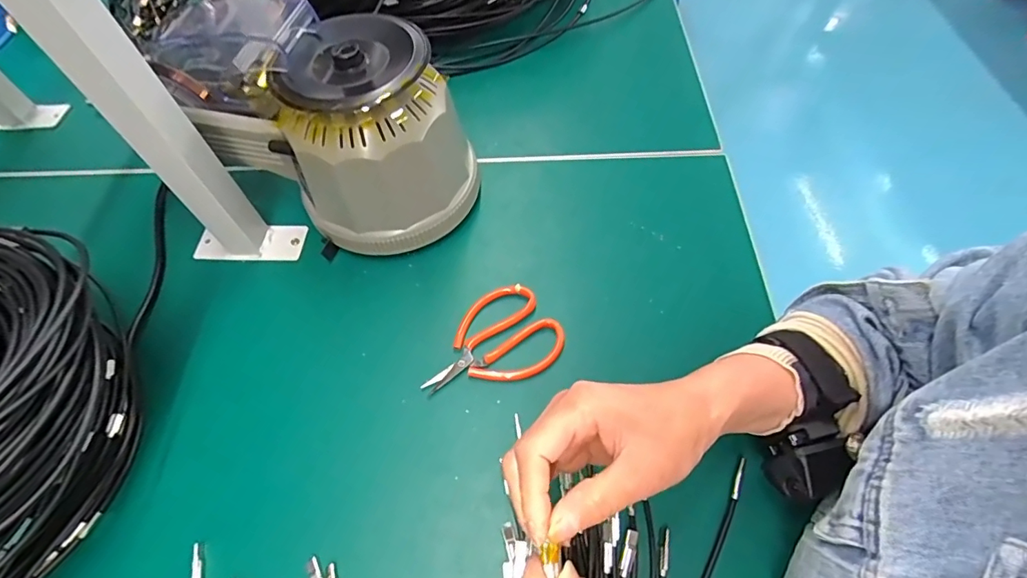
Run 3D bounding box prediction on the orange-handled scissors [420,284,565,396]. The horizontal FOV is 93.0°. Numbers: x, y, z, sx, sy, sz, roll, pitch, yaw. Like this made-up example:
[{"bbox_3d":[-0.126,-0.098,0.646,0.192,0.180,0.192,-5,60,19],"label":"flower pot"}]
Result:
[{"bbox_3d":[-0.018,0.046,0.388,0.109,0.015,0.073,-33,63,-15],"label":"orange-handled scissors"}]

